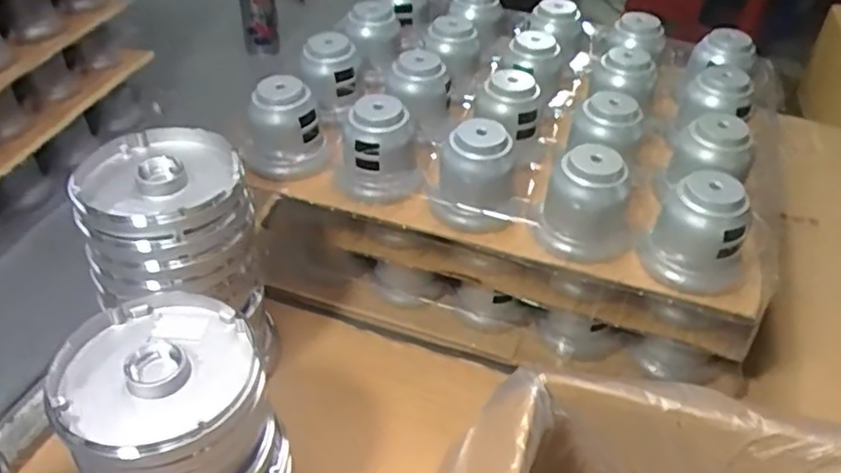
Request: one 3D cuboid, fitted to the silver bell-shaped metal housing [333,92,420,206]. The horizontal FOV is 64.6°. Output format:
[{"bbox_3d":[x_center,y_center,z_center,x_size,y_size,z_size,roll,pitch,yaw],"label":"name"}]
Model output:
[{"bbox_3d":[-0.044,-0.091,0.670,0.087,0.085,0.079,-3,41,-8],"label":"silver bell-shaped metal housing"}]

